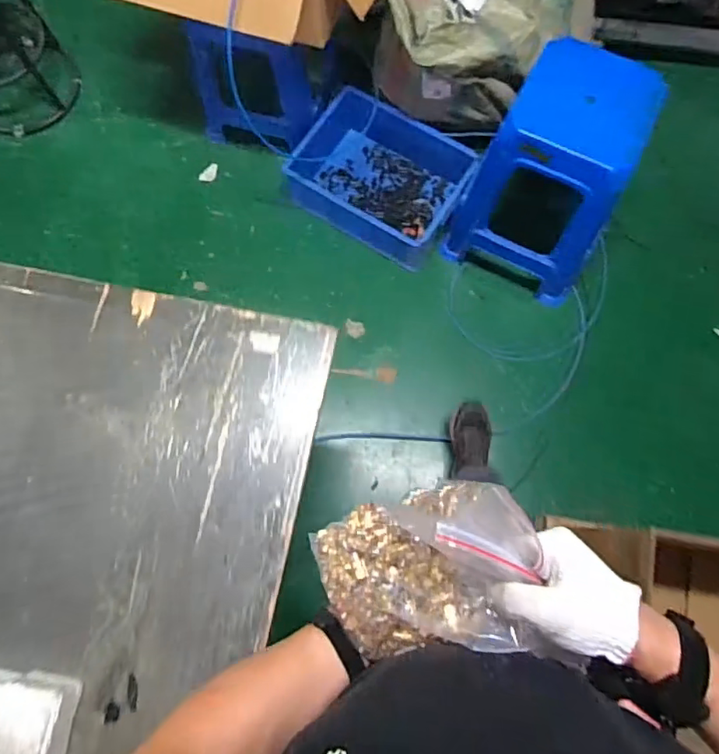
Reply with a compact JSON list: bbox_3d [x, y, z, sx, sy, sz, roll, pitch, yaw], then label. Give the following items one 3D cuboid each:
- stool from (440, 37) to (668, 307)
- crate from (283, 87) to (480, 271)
[{"bbox_3d":[0.509,-0.522,1.553,0.397,0.555,0.346,28,77,8],"label":"stool"},{"bbox_3d":[0.063,-0.616,1.779,0.500,0.149,0.390,29,77,8],"label":"crate"}]

